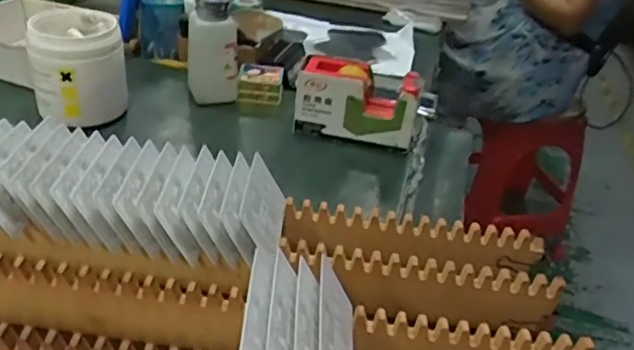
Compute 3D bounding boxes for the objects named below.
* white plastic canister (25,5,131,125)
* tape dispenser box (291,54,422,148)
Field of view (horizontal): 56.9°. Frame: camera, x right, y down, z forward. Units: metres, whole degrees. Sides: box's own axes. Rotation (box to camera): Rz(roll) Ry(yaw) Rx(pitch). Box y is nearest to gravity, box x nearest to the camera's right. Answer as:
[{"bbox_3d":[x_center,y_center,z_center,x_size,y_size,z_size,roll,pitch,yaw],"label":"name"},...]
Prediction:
[{"bbox_3d":[-0.263,-0.117,0.645,0.094,0.103,0.100,-9,38,-23],"label":"white plastic canister"},{"bbox_3d":[0.048,-0.082,0.670,0.141,0.085,0.059,12,34,6],"label":"tape dispenser box"}]

